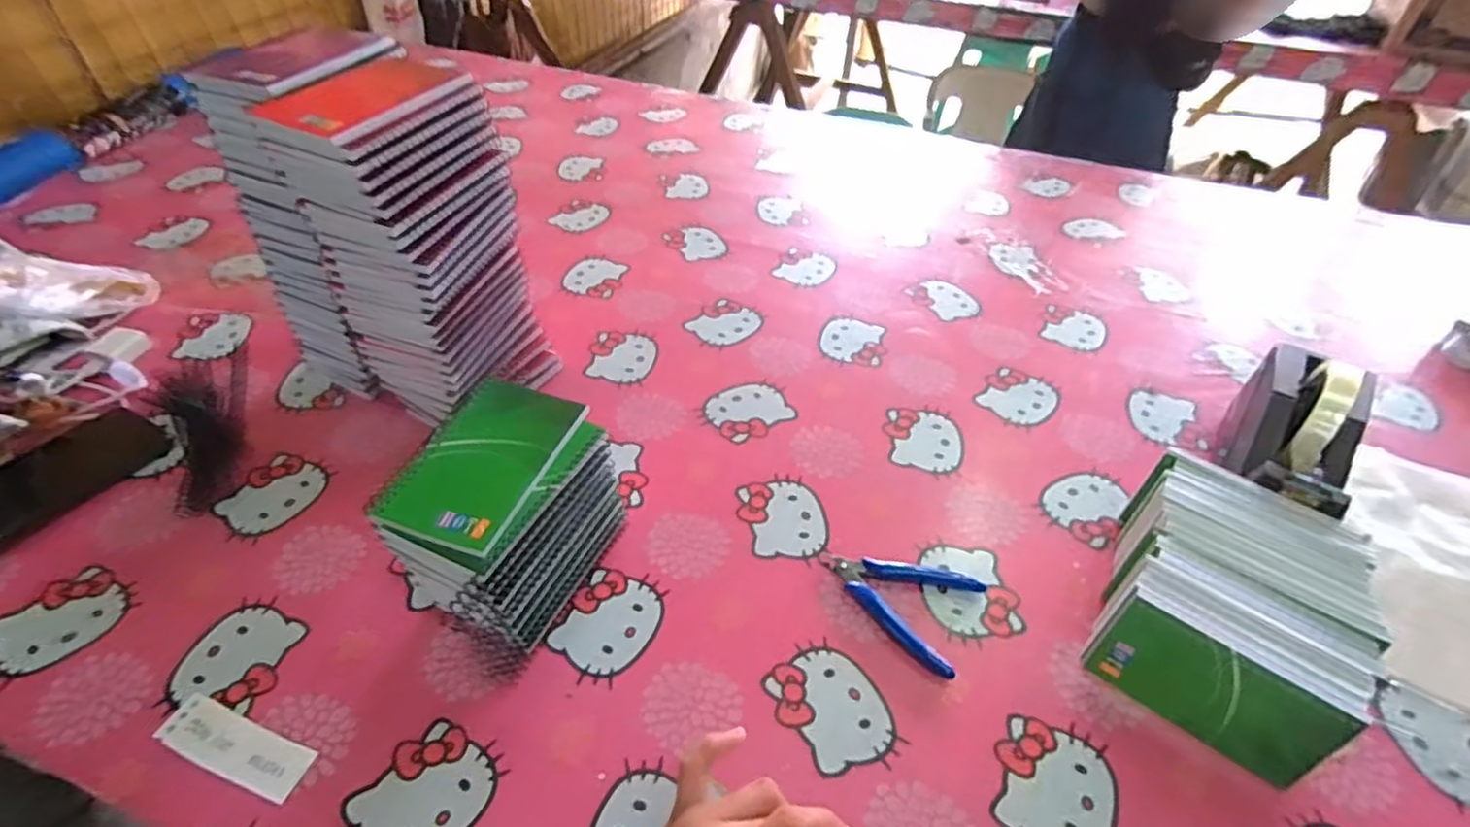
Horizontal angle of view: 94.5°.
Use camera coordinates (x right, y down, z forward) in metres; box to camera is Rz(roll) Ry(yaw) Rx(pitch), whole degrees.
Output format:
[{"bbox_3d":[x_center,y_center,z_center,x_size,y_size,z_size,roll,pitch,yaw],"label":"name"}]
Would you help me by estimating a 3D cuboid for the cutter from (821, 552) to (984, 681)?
[{"bbox_3d":[0.123,0.137,0.523,0.116,0.008,0.088,23,49,19],"label":"cutter"}]

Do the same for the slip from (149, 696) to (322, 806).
[{"bbox_3d":[-0.324,0.215,0.438,0.107,0.005,0.033,16,47,14],"label":"slip"}]

